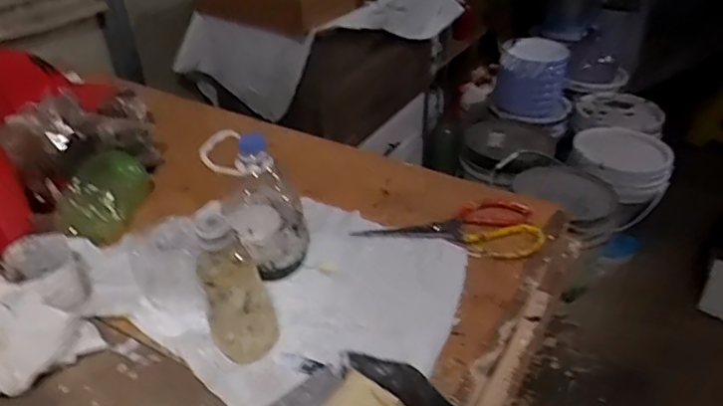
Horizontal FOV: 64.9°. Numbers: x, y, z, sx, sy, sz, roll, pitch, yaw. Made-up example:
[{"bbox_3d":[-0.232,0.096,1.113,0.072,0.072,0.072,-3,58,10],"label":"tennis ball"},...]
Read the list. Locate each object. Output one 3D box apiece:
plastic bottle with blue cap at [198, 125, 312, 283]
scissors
[{"bbox_3d":[-0.121,-0.002,0.672,0.108,0.157,0.124,-6,37,-7],"label":"plastic bottle with blue cap"},{"bbox_3d":[0.116,0.023,0.746,0.230,0.013,0.110,5,37,10],"label":"scissors"}]

